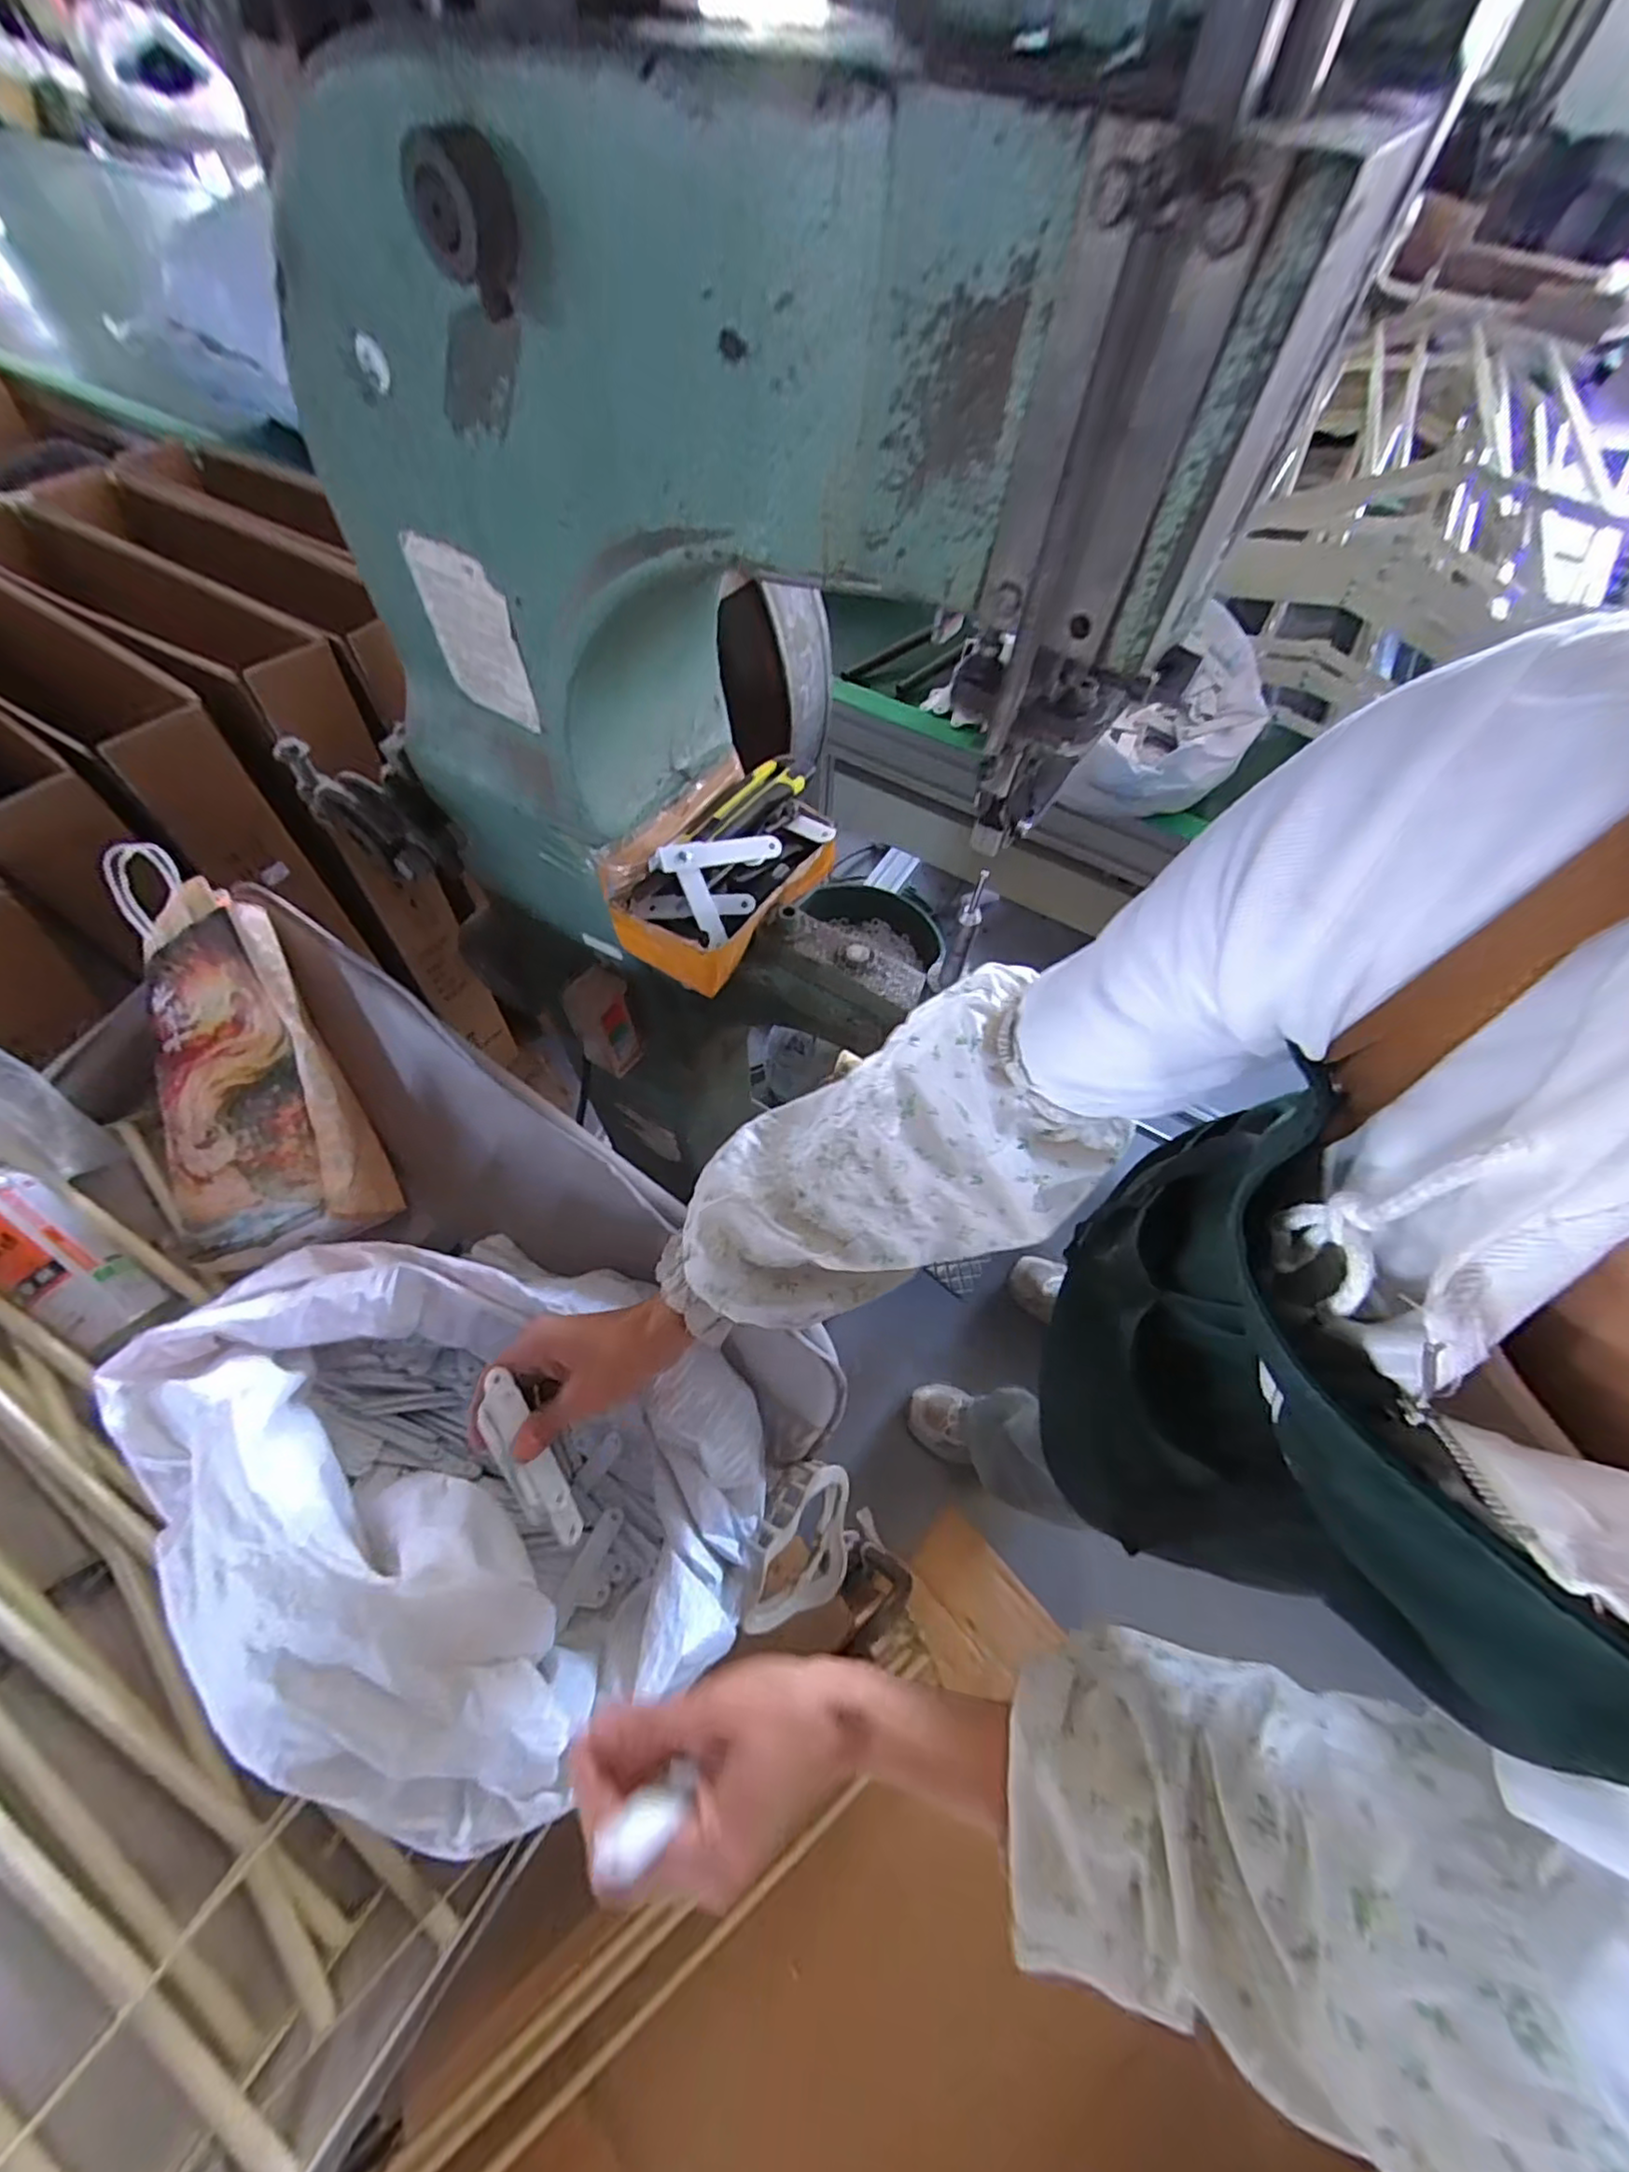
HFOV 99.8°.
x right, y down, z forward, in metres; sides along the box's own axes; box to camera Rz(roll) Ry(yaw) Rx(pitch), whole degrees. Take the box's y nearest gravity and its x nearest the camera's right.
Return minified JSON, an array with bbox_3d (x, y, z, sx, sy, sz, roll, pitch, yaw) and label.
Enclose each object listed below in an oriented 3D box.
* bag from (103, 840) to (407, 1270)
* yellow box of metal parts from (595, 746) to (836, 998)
[{"bbox_3d":[-0.494,-0.030,0.579,0.153,0.077,0.363,-25,84,-15],"label":"bag"},{"bbox_3d":[-0.060,-0.181,0.557,0.114,0.074,0.209,32,65,14],"label":"yellow box of metal parts"}]

